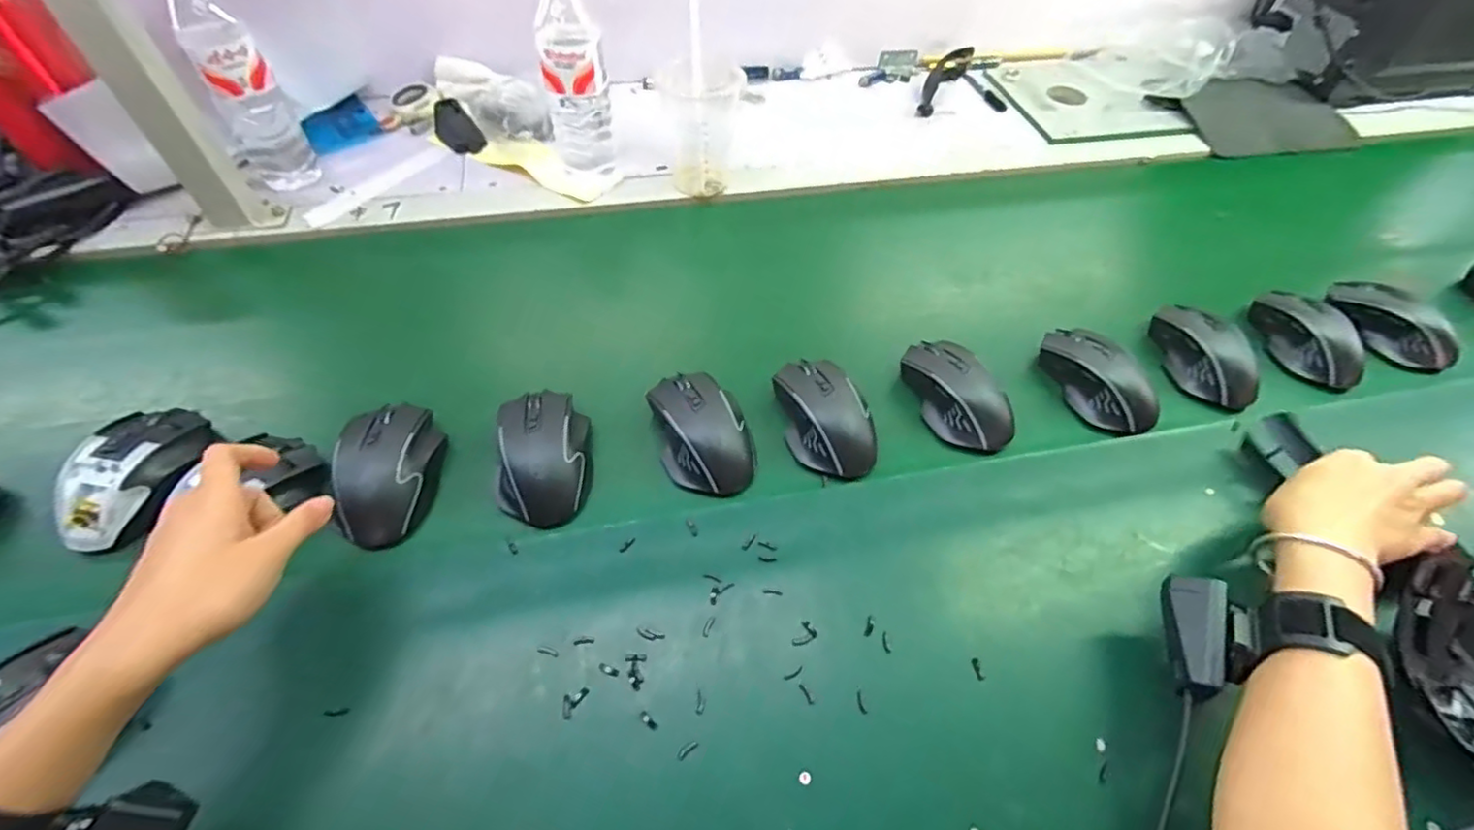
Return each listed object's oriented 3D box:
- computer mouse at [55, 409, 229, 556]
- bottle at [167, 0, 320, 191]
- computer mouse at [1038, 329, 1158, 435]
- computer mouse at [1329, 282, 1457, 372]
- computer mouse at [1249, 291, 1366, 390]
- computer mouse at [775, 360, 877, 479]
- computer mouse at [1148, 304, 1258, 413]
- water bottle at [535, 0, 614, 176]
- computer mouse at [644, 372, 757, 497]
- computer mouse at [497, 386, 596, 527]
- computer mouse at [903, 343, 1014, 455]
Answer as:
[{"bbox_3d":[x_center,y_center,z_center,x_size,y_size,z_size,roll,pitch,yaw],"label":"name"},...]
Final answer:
[{"bbox_3d":[-0.458,0.048,0.478,0.072,0.052,0.118,9,55,3],"label":"computer mouse"},{"bbox_3d":[-0.508,-0.339,0.634,0.062,0.228,0.075,-29,61,-21],"label":"bottle"},{"bbox_3d":[0.329,-0.036,0.570,0.060,0.039,0.118,-14,57,-13],"label":"computer mouse"},{"bbox_3d":[0.662,-0.094,0.629,0.065,0.037,0.116,-38,65,-26],"label":"computer mouse"},{"bbox_3d":[0.563,-0.078,0.613,0.068,0.038,0.114,-13,56,-12],"label":"computer mouse"},{"bbox_3d":[0.075,-0.001,0.528,0.066,0.033,0.111,-12,56,-11],"label":"computer mouse"},{"bbox_3d":[0.441,-0.059,0.592,0.063,0.037,0.114,-8,55,-9],"label":"computer mouse"},{"bbox_3d":[-0.168,-0.346,0.652,0.061,0.227,0.056,-3,55,-5],"label":"water bottle"},{"bbox_3d":[-0.030,0.010,0.514,0.071,0.037,0.115,-14,56,-12],"label":"computer mouse"},{"bbox_3d":[-0.156,0.028,0.496,0.078,0.034,0.116,-4,55,-6],"label":"computer mouse"},{"bbox_3d":[0.194,-0.021,0.551,0.063,0.041,0.115,-19,58,-15],"label":"computer mouse"}]

